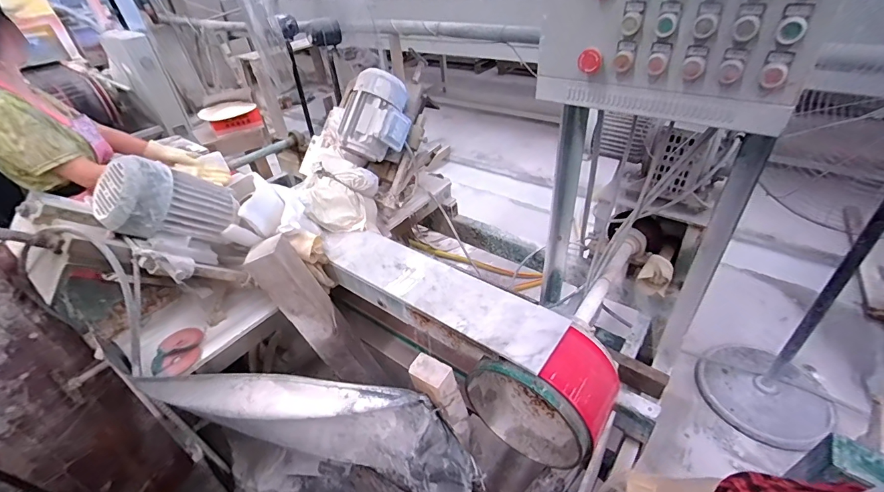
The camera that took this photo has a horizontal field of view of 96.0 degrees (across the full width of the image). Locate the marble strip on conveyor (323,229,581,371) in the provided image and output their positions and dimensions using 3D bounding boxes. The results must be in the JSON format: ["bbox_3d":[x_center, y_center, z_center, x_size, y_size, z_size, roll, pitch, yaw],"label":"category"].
[{"bbox_3d":[-0.027,0.083,0.920,0.625,0.017,0.162,22,46,31],"label":"marble strip on conveyor"}]

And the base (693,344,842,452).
[{"bbox_3d":[1.144,0.513,1.422,0.389,0.067,0.378,-3,39,3],"label":"base"}]

